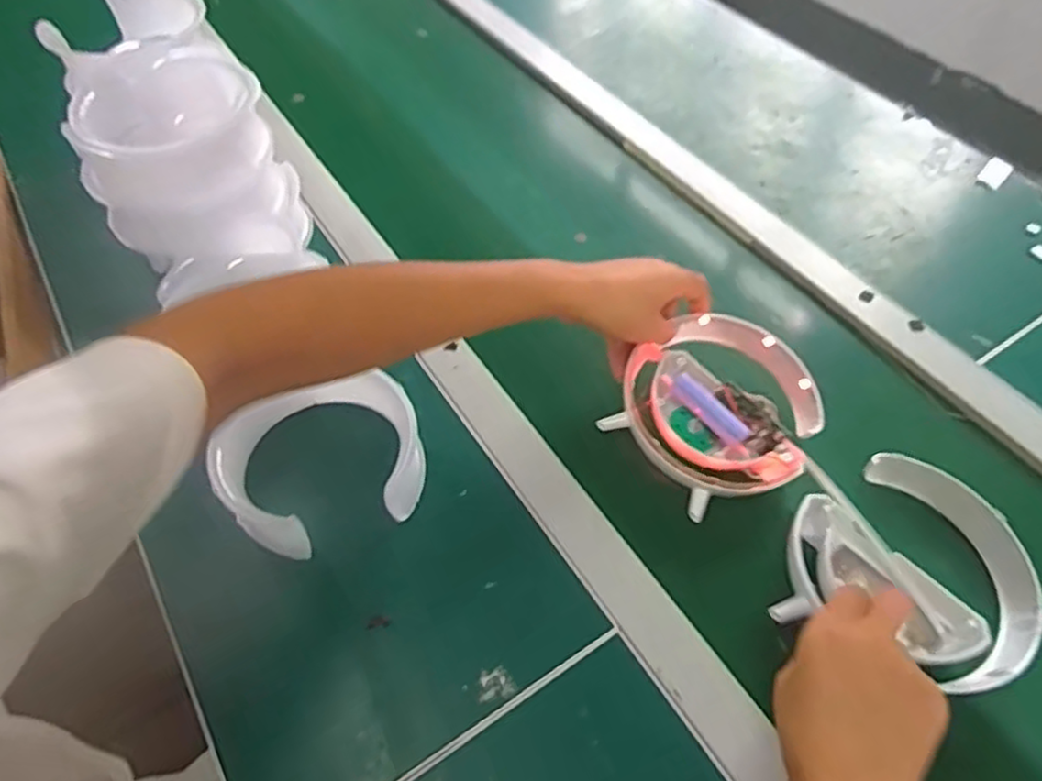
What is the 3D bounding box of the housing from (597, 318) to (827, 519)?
[{"bbox_3d":[0.154,0.014,0.527,0.144,0.044,0.141,-36,62,-22],"label":"housing"}]

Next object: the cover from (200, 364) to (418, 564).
[{"bbox_3d":[-0.144,0.042,0.500,0.145,0.058,0.132,-23,58,-15],"label":"cover"}]

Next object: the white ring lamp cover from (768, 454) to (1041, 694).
[{"bbox_3d":[0.261,0.117,0.460,0.153,0.032,0.143,22,58,15],"label":"white ring lamp cover"}]

